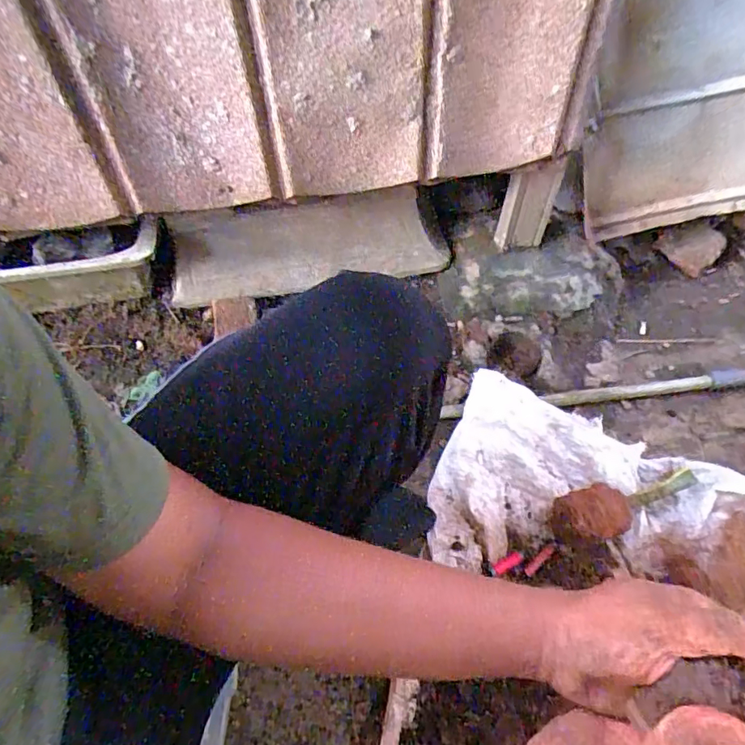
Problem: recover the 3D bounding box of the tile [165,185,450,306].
[{"bbox_3d":[-0.118,-0.227,0.914,0.490,0.174,0.050,-8,38,1],"label":"tile"}]

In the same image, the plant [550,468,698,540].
[{"bbox_3d":[0.361,0.179,0.733,0.230,0.061,0.071,-18,58,-10],"label":"plant"}]

